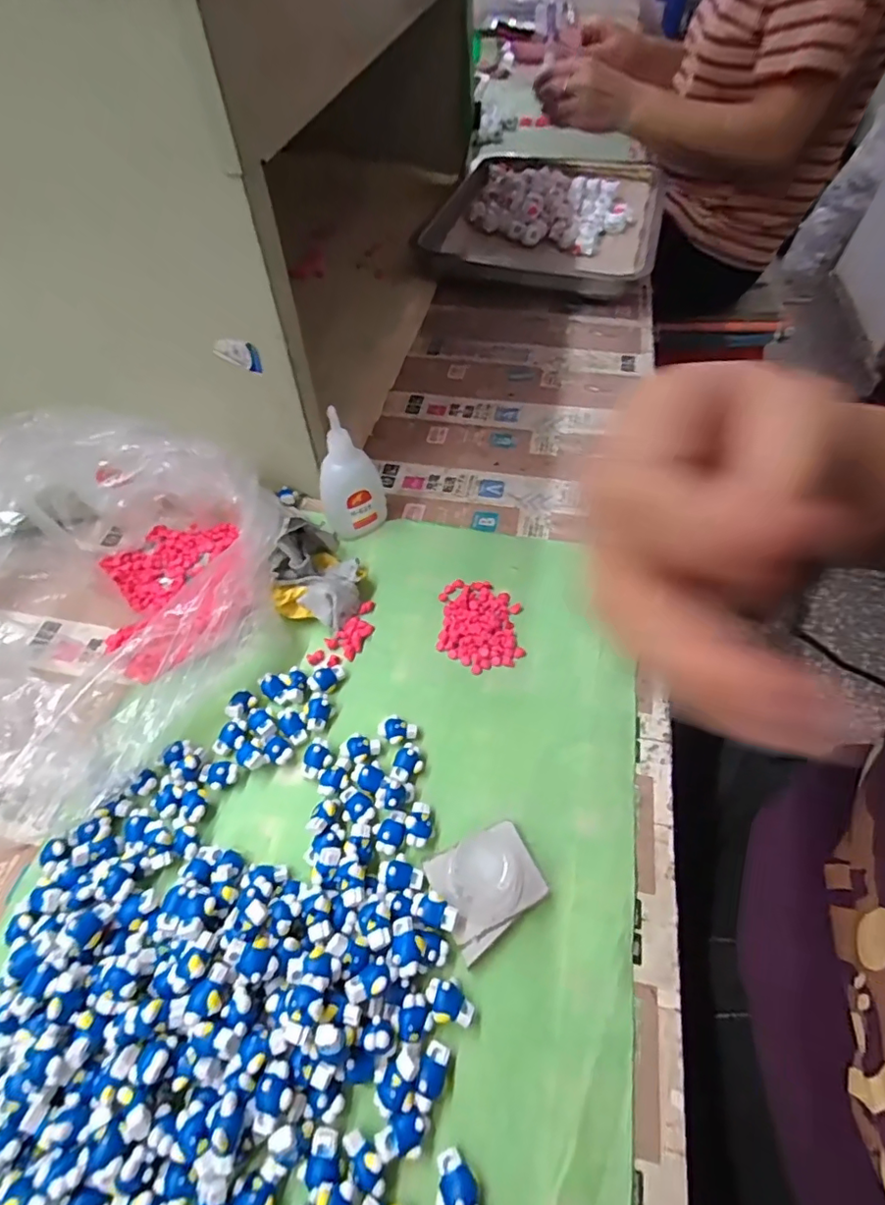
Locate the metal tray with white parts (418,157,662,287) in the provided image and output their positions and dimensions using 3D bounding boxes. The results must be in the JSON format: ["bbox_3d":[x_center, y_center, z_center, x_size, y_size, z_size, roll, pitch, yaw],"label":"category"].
[{"bbox_3d":[0.135,-0.486,0.675,0.256,0.054,0.232,15,57,11],"label":"metal tray with white parts"}]

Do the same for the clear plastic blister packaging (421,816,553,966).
[{"bbox_3d":[0.021,0.127,0.251,0.048,0.041,0.045,-26,59,-15],"label":"clear plastic blister packaging"}]

